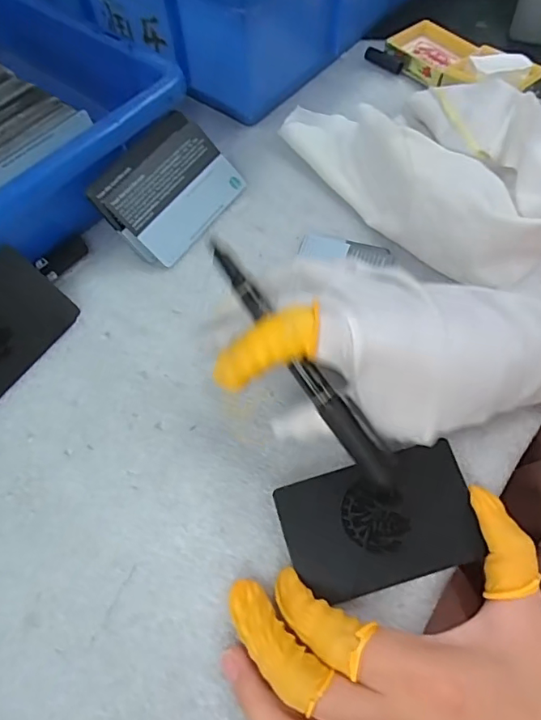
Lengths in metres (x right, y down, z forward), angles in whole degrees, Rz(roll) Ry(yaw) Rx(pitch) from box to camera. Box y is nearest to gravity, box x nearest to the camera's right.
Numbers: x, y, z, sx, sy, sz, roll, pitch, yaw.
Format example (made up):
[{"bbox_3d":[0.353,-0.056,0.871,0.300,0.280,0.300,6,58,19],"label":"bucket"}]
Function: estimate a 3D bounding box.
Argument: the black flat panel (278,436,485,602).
[{"bbox_3d":[0.048,0.073,0.228,0.083,0.004,0.053,-17,70,0],"label":"black flat panel"}]

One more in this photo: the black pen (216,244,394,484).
[{"bbox_3d":[0.016,0.004,0.222,0.015,0.009,0.130,-39,96,-17],"label":"black pen"}]

